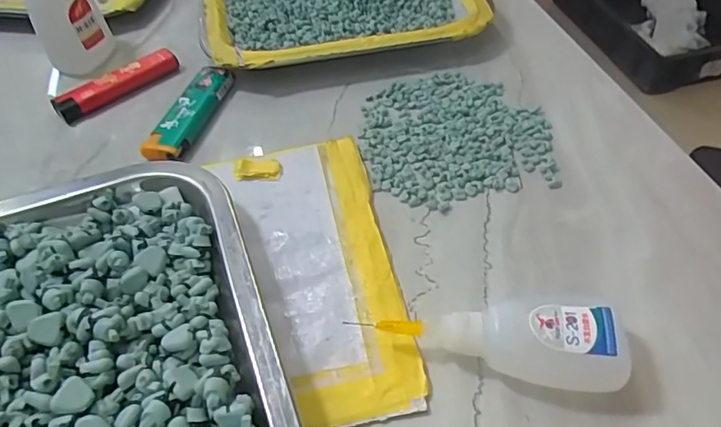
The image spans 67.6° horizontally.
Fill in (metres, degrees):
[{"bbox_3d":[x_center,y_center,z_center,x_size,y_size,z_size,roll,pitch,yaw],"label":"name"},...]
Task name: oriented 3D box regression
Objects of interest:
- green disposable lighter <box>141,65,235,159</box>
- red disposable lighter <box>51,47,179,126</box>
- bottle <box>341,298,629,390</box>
[{"bbox_3d":[-0.100,-0.060,0.319,0.023,0.011,0.078,9,50,11],"label":"green disposable lighter"},{"bbox_3d":[-0.153,-0.081,0.342,0.078,0.015,0.019,-35,56,-24],"label":"red disposable lighter"},{"bbox_3d":[0.051,0.047,0.209,0.092,0.020,0.032,6,50,8],"label":"bottle"}]

